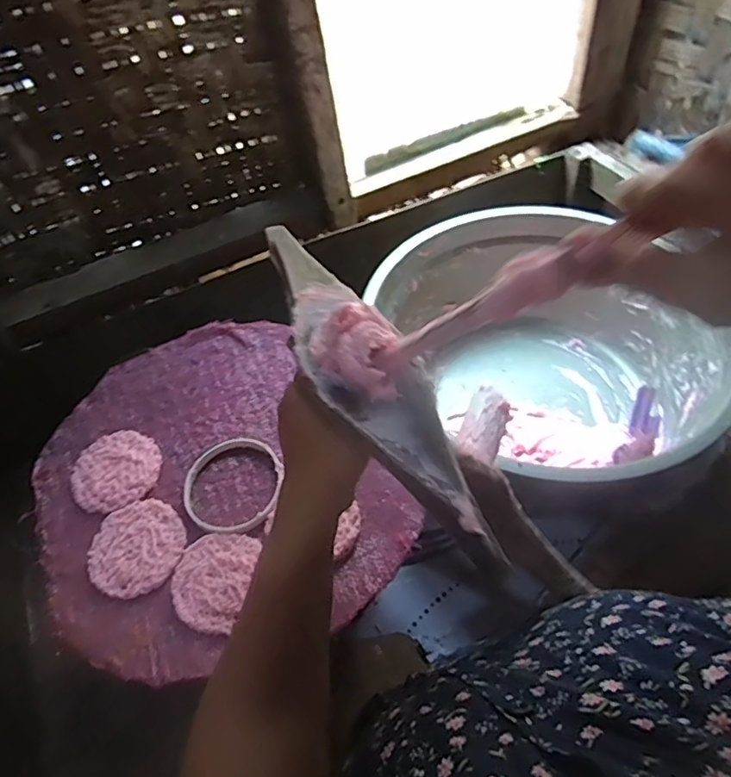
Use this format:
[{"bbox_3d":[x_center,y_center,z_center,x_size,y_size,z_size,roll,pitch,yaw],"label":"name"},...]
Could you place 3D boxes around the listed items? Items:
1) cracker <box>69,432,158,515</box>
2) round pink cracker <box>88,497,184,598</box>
[{"bbox_3d":[-0.231,0.074,0.517,0.077,0.006,0.082,-3,52,4],"label":"cracker"},{"bbox_3d":[-0.192,0.131,0.469,0.075,0.004,0.079,-3,52,4],"label":"round pink cracker"}]

